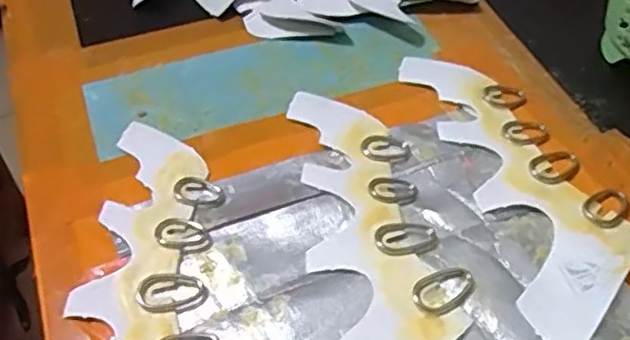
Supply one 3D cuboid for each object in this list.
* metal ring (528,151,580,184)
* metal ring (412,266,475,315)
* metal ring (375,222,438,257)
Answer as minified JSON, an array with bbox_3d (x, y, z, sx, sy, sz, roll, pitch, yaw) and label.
[{"bbox_3d":[0.141,-0.003,0.390,0.036,0.004,0.022,-31,55,-23],"label":"metal ring"},{"bbox_3d":[0.064,0.059,0.331,0.032,0.005,0.021,-20,51,-15],"label":"metal ring"},{"bbox_3d":[0.048,0.036,0.353,0.033,0.004,0.023,-9,49,-6],"label":"metal ring"}]

